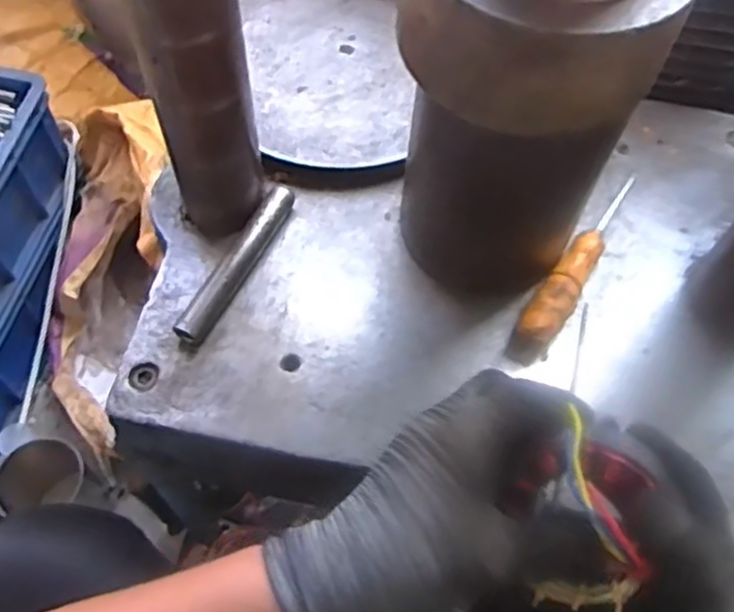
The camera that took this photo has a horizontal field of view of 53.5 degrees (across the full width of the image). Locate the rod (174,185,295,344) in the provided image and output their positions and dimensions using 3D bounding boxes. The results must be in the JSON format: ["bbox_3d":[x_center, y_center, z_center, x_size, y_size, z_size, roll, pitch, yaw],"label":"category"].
[{"bbox_3d":[-0.096,-0.032,0.547,0.018,0.022,0.145,25,63,11],"label":"rod"}]

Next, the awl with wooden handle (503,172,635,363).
[{"bbox_3d":[0.163,-0.035,0.555,0.029,0.032,0.189,31,64,14],"label":"awl with wooden handle"}]

